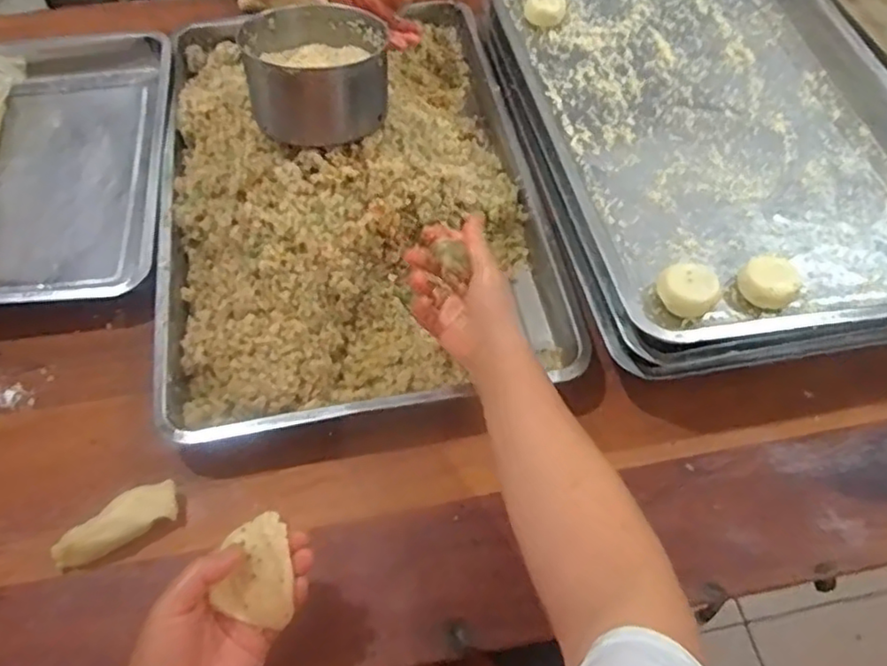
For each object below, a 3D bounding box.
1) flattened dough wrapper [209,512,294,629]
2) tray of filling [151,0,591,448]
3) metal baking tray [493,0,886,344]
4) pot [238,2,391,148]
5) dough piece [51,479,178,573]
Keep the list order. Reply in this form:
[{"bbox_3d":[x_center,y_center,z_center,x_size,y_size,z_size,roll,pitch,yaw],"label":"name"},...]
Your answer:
[{"bbox_3d":[-0.129,0.160,0.443,0.049,0.025,0.068,-5,58,-3],"label":"flattened dough wrapper"},{"bbox_3d":[-0.106,-0.183,0.701,0.389,0.108,0.576,-9,59,-6],"label":"tray of filling"},{"bbox_3d":[0.300,-0.254,0.728,0.406,0.051,0.614,-10,59,-7],"label":"metal baking tray"},{"bbox_3d":[-0.123,-0.259,0.637,0.125,0.075,0.136,0,58,0],"label":"pot"},{"bbox_3d":[-0.266,0.156,0.530,0.100,0.019,0.033,-30,63,-17],"label":"dough piece"}]

